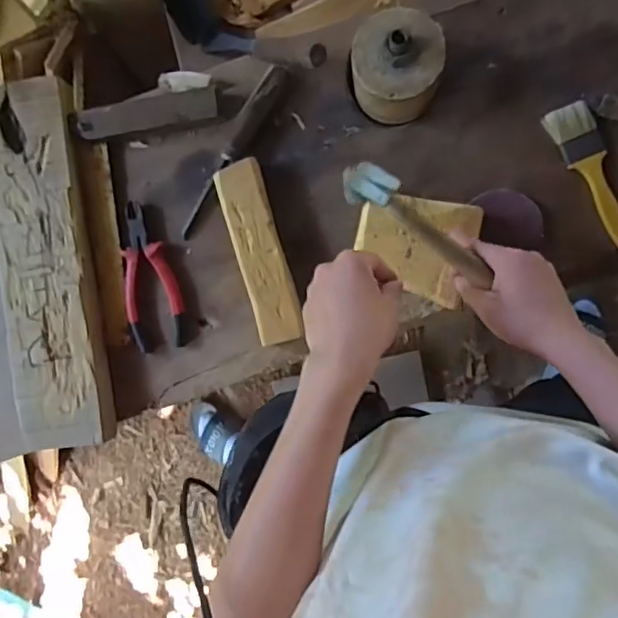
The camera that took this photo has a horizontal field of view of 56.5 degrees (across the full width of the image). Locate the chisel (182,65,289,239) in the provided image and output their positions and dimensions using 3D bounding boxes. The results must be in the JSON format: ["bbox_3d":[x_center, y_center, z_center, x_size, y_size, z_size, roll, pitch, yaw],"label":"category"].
[{"bbox_3d":[-0.091,-0.189,0.691,0.022,0.036,0.231,32,91,5],"label":"chisel"}]

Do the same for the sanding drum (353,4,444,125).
[{"bbox_3d":[0.098,-0.276,0.648,0.095,0.097,0.104,0,88,5],"label":"sanding drum"}]

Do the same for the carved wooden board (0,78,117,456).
[{"bbox_3d":[-0.325,-0.056,0.713,0.114,0.025,0.449,-10,87,4],"label":"carved wooden board"}]

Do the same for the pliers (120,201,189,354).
[{"bbox_3d":[-0.200,-0.043,0.718,0.069,0.020,0.188,-10,87,4],"label":"pliers"}]

